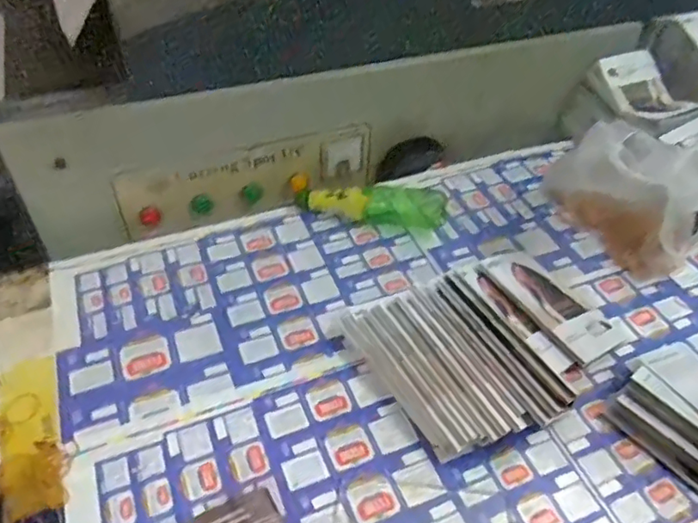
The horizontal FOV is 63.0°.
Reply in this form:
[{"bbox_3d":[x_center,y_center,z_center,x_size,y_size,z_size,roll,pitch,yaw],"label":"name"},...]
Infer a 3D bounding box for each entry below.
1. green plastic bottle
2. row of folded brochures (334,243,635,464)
[{"bbox_3d":[0.035,-0.084,0.826,0.215,0.049,0.055,1,45,-1],"label":"green plastic bottle"},{"bbox_3d":[0.179,0.072,0.648,0.298,0.095,0.221,-25,51,-24],"label":"row of folded brochures"}]

